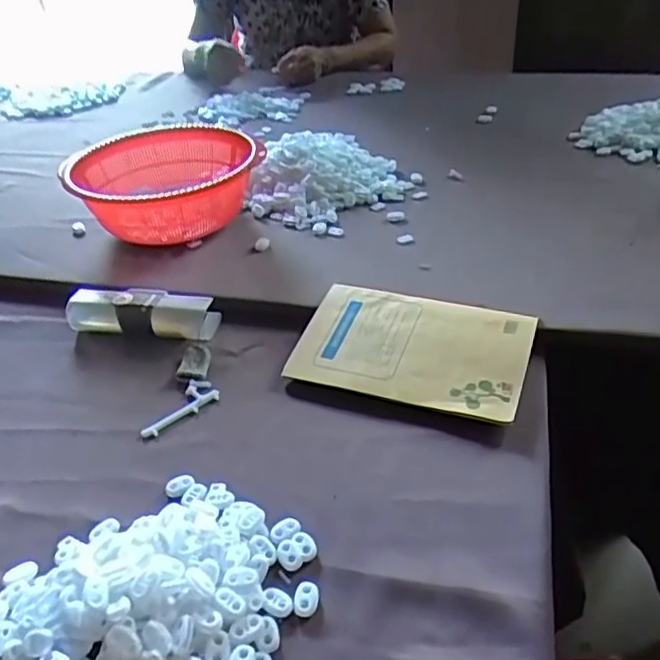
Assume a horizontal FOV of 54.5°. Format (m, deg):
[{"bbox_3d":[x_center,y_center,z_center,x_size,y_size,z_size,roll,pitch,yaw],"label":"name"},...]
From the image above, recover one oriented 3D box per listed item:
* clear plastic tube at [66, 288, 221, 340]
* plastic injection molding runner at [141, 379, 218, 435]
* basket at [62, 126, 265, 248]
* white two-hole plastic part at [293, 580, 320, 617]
[{"bbox_3d":[-0.193,-0.017,0.660,0.155,0.032,0.041,3,37,12],"label":"clear plastic tube"},{"bbox_3d":[-0.136,0.067,0.568,0.075,0.007,0.034,-31,44,-30],"label":"plastic injection molding runner"},{"bbox_3d":[-0.209,-0.177,0.810,0.229,0.097,0.218,-3,36,3],"label":"basket"},{"bbox_3d":[-0.015,0.171,0.409,0.015,0.006,0.021,6,38,15],"label":"white two-hole plastic part"}]

